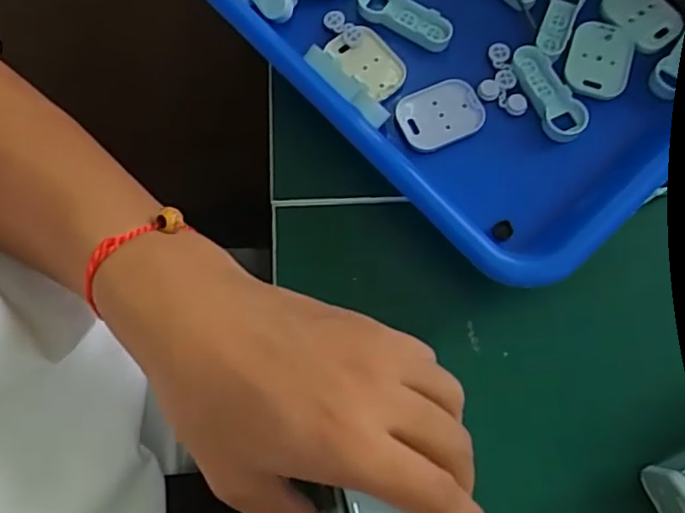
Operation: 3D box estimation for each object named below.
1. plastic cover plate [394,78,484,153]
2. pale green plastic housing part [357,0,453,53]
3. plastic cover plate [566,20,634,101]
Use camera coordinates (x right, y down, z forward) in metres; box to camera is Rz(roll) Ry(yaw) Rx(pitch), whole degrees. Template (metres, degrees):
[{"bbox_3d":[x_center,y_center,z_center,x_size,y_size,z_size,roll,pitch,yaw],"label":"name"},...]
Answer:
[{"bbox_3d":[0.046,-0.068,0.300,0.039,0.006,0.029,-23,75,-7],"label":"plastic cover plate"},{"bbox_3d":[0.030,-0.117,0.310,0.050,0.008,0.018,33,76,9],"label":"pale green plastic housing part"},{"bbox_3d":[0.124,-0.094,0.305,0.031,0.007,0.038,14,74,4],"label":"plastic cover plate"}]

